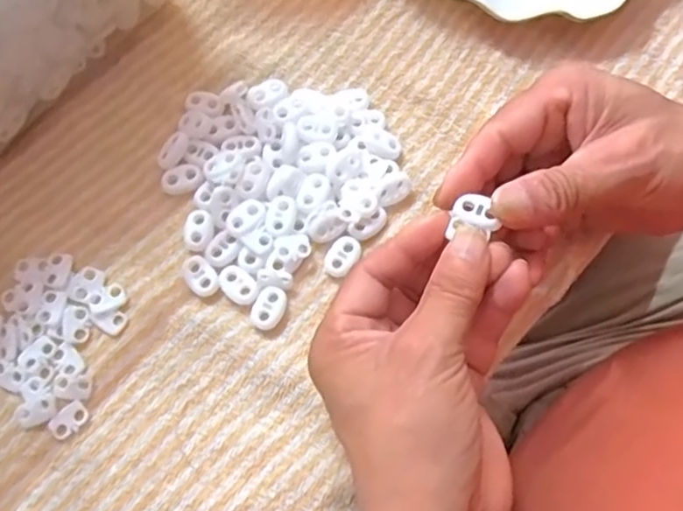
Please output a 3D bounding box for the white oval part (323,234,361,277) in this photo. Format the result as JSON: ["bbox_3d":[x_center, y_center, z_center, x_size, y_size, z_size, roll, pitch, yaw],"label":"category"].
[{"bbox_3d":[0.001,0.000,0.317,0.016,0.005,0.022,31,75,10],"label":"white oval part"}]

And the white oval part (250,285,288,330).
[{"bbox_3d":[-0.036,0.026,0.309,0.016,0.005,0.022,24,74,8],"label":"white oval part"}]

